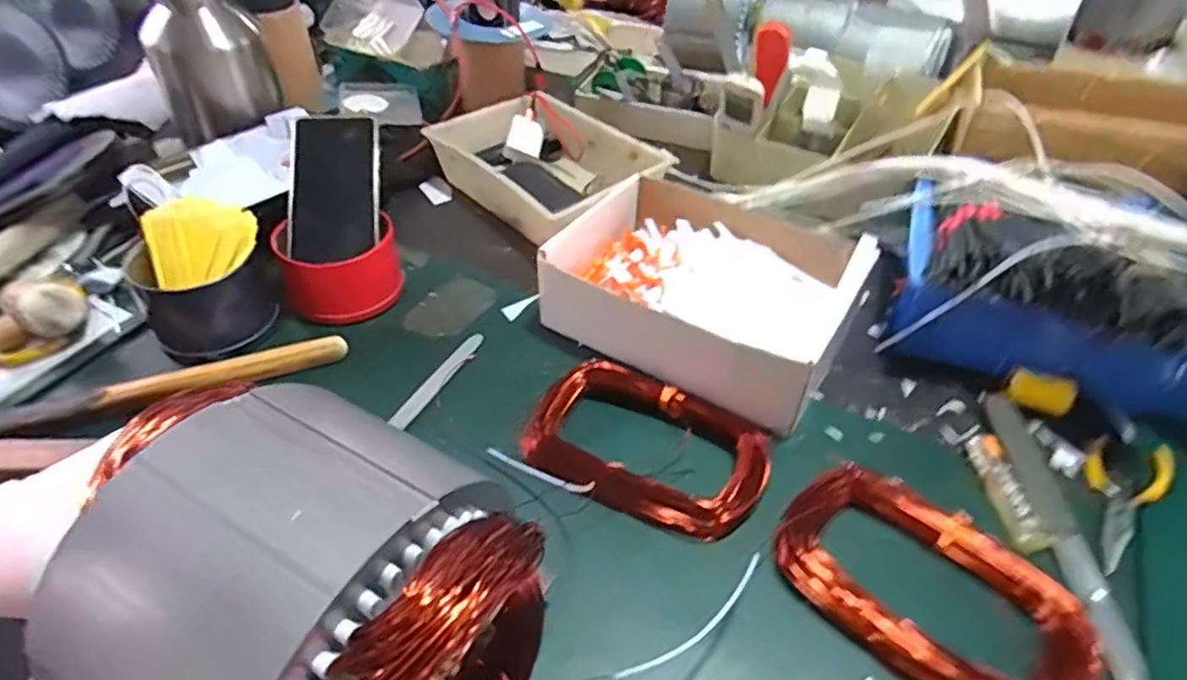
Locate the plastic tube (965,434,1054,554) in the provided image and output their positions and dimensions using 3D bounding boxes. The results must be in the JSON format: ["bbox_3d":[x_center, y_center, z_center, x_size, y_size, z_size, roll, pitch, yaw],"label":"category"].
[{"bbox_3d":[0.293,0.108,0.468,0.024,0.019,0.088,-3,45,-4],"label":"plastic tube"}]

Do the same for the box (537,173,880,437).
[{"bbox_3d":[0.097,-0.047,0.576,0.234,0.072,0.187,24,49,22],"label":"box"}]

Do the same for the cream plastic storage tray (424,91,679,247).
[{"bbox_3d":[-0.051,-0.193,0.752,0.161,0.074,0.243,-33,54,-27],"label":"cream plastic storage tray"}]

